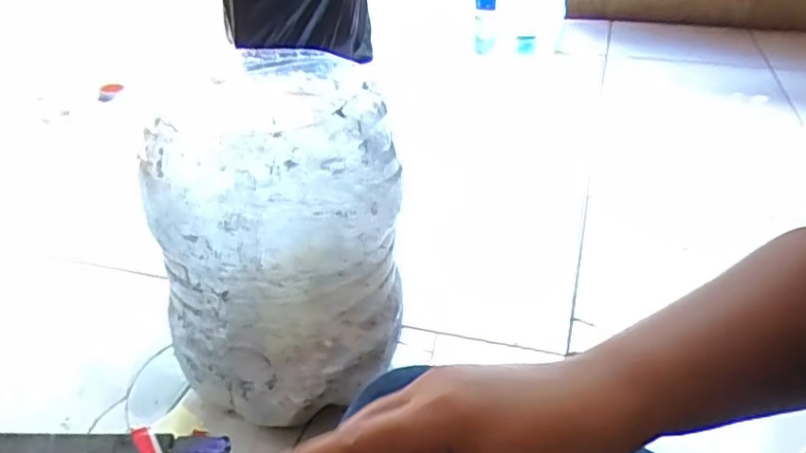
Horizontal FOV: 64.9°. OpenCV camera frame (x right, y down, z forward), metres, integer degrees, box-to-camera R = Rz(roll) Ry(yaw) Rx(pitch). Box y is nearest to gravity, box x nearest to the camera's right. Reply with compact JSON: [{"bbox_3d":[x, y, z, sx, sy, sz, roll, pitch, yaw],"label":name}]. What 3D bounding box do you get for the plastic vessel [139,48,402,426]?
[{"bbox_3d":[-0.120,-0.008,0.652,0.213,0.270,0.272,-5,32,-7],"label":"plastic vessel"}]

